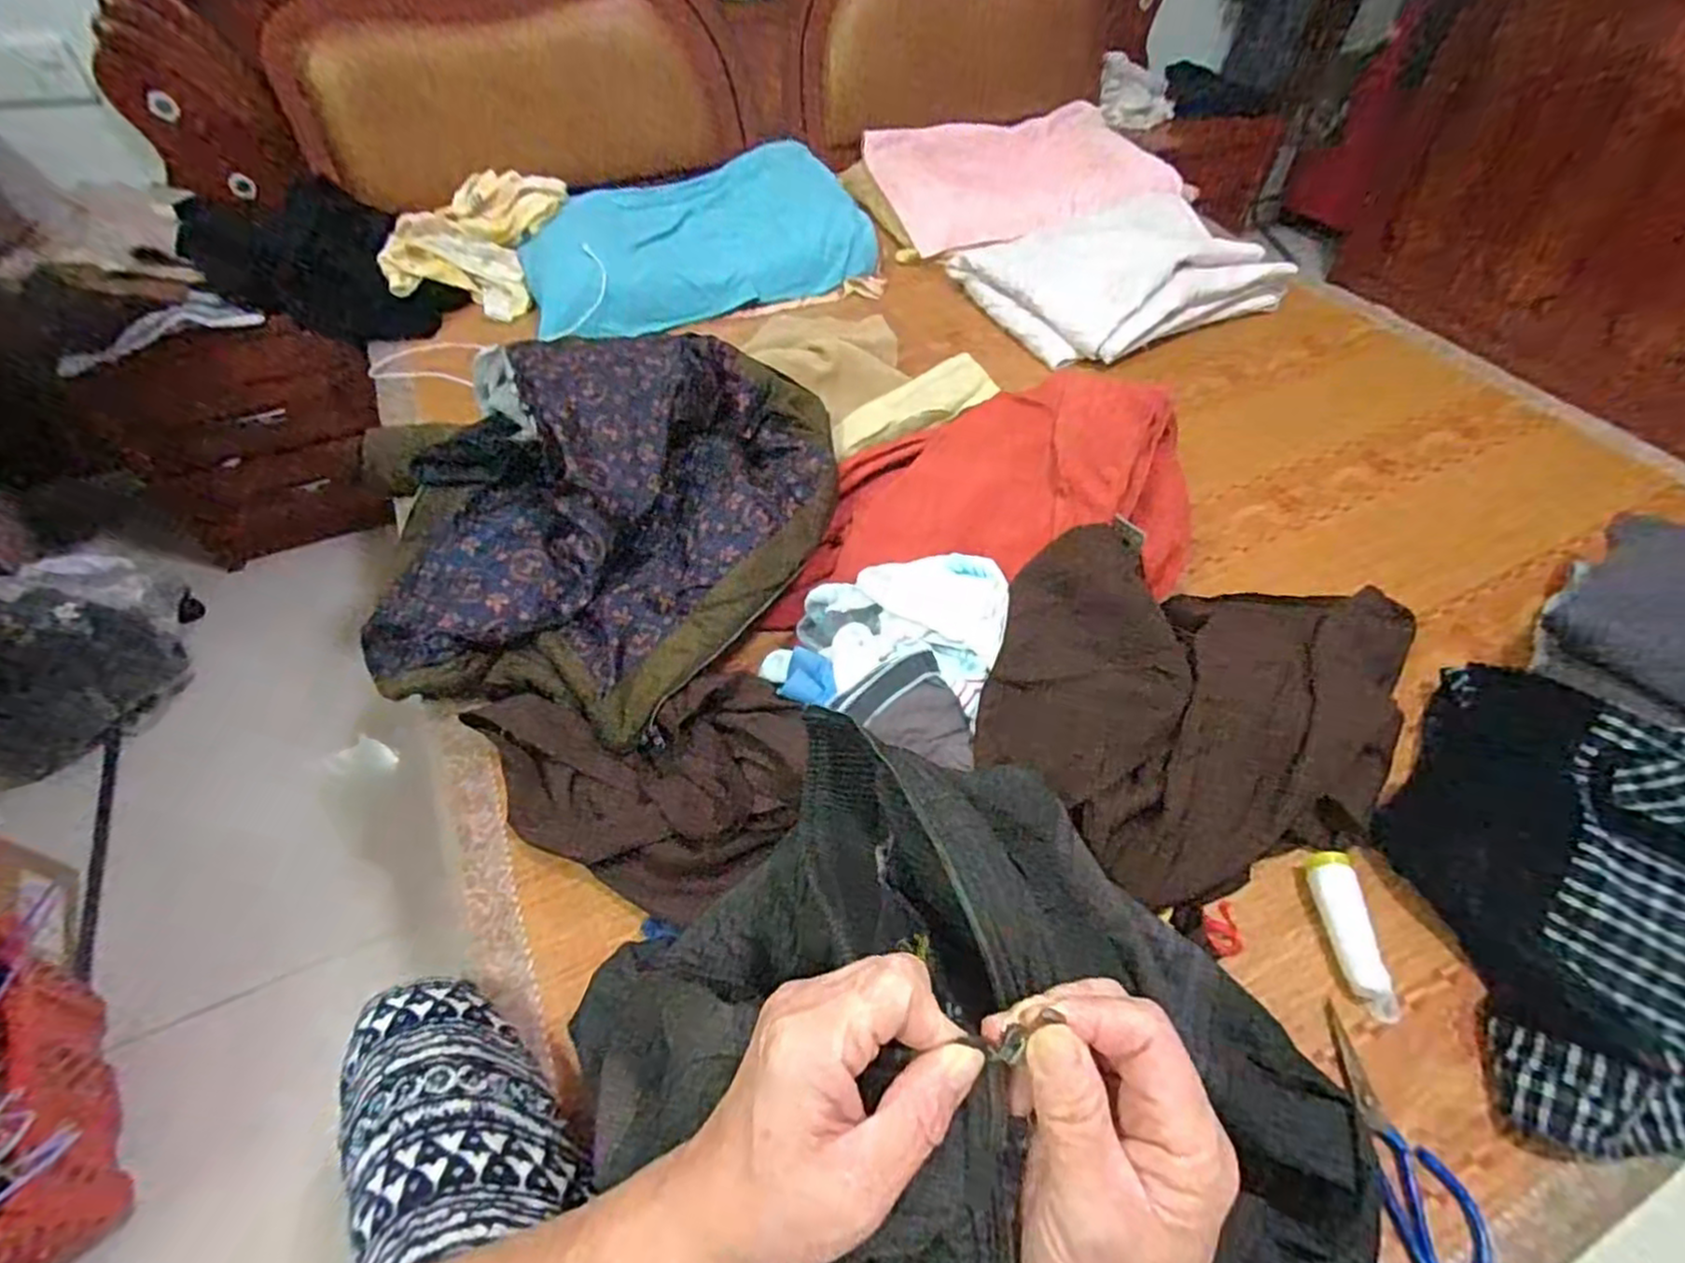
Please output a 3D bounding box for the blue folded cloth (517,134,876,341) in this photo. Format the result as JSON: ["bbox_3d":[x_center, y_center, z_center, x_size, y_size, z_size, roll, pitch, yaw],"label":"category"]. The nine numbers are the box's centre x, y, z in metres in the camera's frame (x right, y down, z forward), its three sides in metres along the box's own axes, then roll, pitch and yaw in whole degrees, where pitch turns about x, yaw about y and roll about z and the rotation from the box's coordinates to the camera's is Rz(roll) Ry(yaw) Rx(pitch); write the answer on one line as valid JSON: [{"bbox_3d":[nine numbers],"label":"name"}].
[{"bbox_3d":[-0.273,-0.734,1.358,0.638,0.056,0.367,-24,70,-17],"label":"blue folded cloth"}]

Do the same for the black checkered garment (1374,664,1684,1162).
[{"bbox_3d":[0.681,0.237,0.652,0.303,0.107,0.431,25,55,19],"label":"black checkered garment"}]

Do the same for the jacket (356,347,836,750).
[{"bbox_3d":[-0.296,-0.165,0.864,0.524,0.184,0.515,12,52,10],"label":"jacket"}]

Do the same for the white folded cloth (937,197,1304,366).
[{"bbox_3d":[0.534,-0.704,1.415,0.531,0.140,0.407,-21,54,-16],"label":"white folded cloth"}]

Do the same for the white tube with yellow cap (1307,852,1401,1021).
[{"bbox_3d":[0.465,0.275,0.665,0.039,0.033,0.140,0,51,1],"label":"white tube with yellow cap"}]

